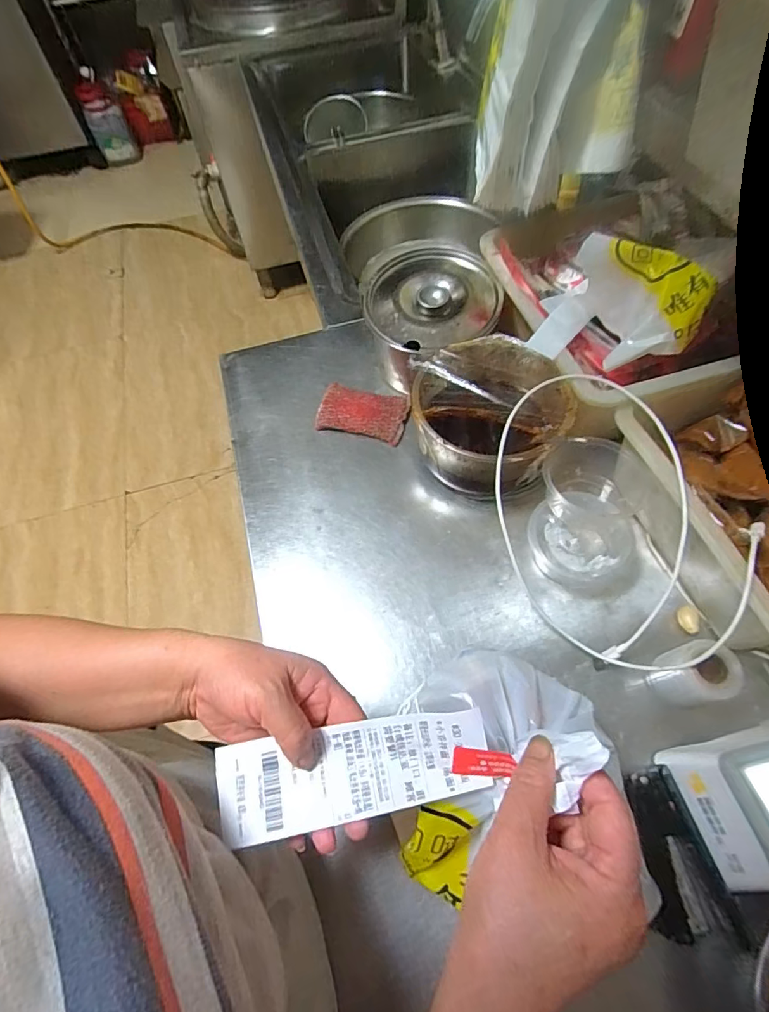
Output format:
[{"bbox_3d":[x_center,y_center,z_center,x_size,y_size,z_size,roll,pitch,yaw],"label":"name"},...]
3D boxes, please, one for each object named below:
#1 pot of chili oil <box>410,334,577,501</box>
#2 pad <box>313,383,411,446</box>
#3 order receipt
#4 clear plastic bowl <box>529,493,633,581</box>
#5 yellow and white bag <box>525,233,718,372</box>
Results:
[{"bbox_3d":[0.119,-0.103,0.566,0.165,0.113,0.175,-2,60,3],"label":"pot of chili oil"},{"bbox_3d":[-0.030,-0.126,0.652,0.118,0.009,0.077,12,62,10],"label":"pad"},{"bbox_3d":[-0.019,0.163,0.298,0.163,0.028,0.051,-11,60,-5],"label":"order receipt"},{"bbox_3d":[0.212,0.035,0.523,0.097,0.053,0.090,-2,60,3],"label":"clear plastic bowl"},{"bbox_3d":[0.242,-0.204,0.510,0.081,0.114,0.155,-41,66,-18],"label":"yellow and white bag"}]

